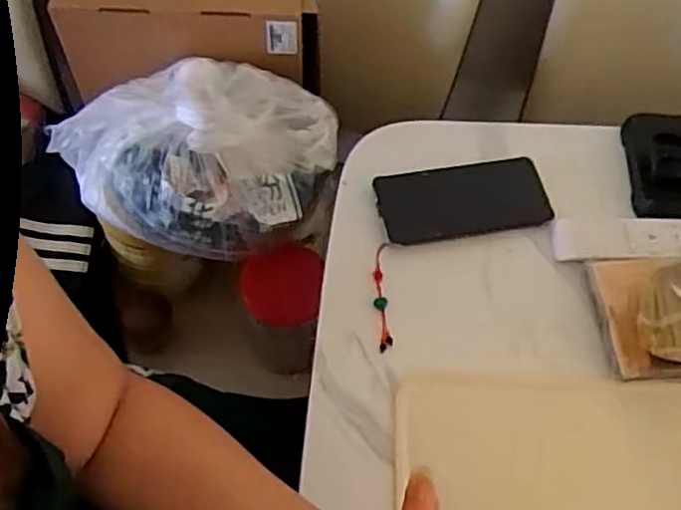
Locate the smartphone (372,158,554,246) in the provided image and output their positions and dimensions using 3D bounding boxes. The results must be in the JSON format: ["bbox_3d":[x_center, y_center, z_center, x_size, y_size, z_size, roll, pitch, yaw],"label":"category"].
[{"bbox_3d":[0.115,-0.051,0.627,0.156,0.010,0.073,-8,63,-7],"label":"smartphone"}]

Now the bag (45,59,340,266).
[{"bbox_3d":[-0.146,-0.118,0.657,0.271,0.166,0.174,9,62,2],"label":"bag"}]

